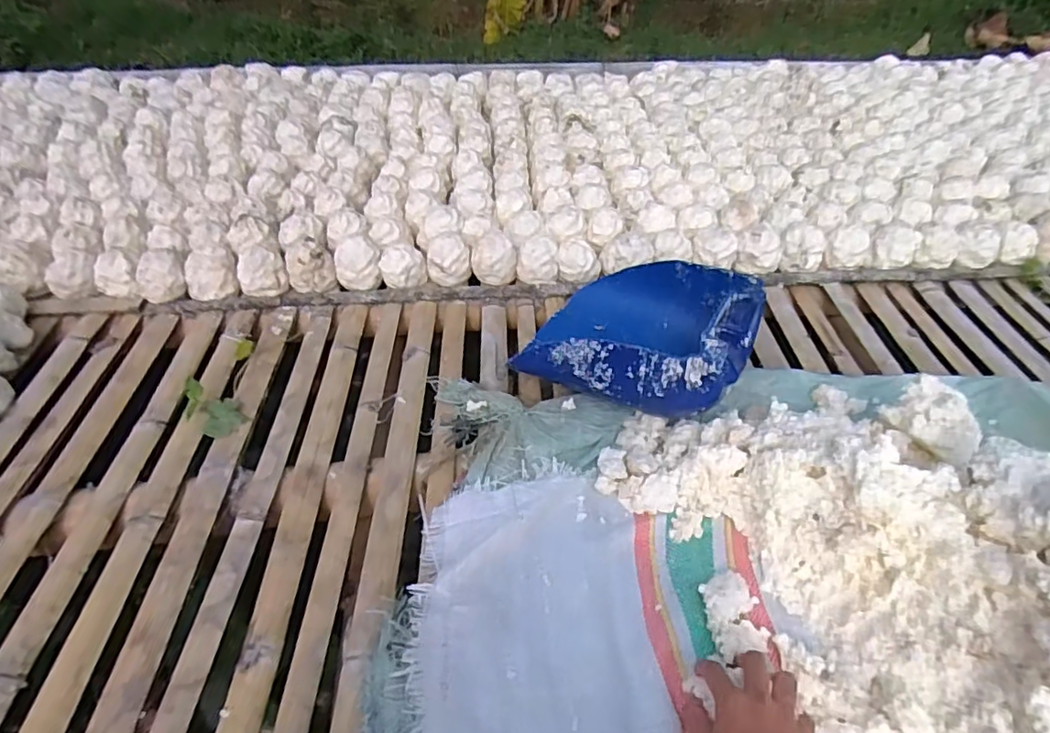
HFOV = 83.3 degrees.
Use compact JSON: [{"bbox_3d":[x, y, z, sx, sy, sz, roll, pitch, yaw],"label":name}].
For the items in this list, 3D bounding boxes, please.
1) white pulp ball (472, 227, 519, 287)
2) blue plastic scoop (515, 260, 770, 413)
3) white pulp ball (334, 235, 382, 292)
[{"bbox_3d":[-0.058,-0.218,1.124,0.087,0.078,0.099,0,47,-1],"label":"white pulp ball"},{"bbox_3d":[0.176,-0.055,0.910,0.308,0.173,0.291,0,48,0],"label":"blue plastic scoop"},{"bbox_3d":[-0.312,-0.190,1.097,0.089,0.074,0.070,-15,49,-15],"label":"white pulp ball"}]

